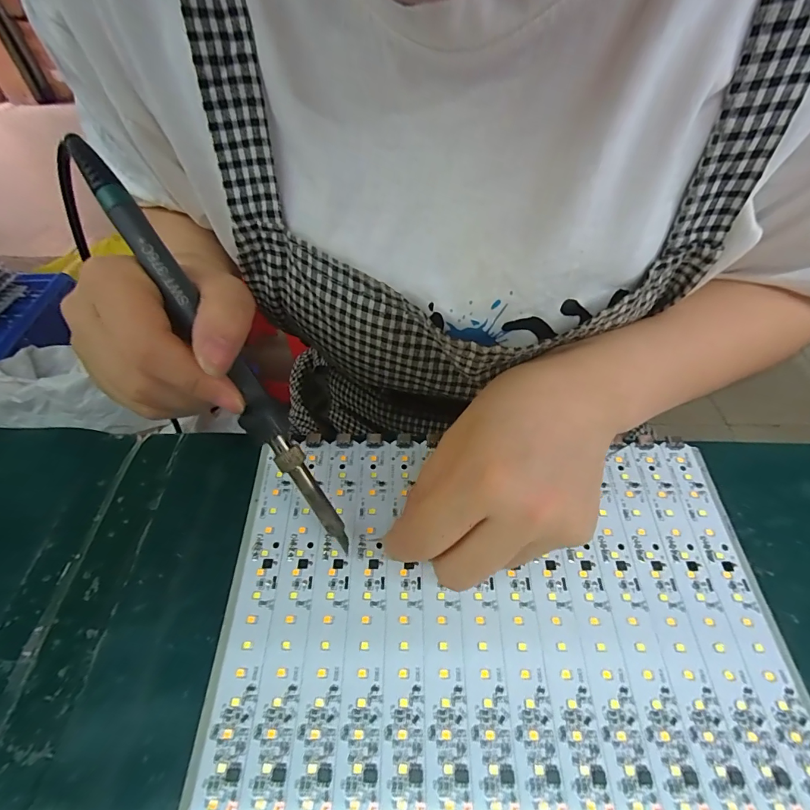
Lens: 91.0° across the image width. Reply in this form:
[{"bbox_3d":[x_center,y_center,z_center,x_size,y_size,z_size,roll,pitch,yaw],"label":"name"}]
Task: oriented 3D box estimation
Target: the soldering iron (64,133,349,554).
[{"bbox_3d":[-0.078,-0.016,0.173,0.017,0.023,0.200,-36,101,-25],"label":"soldering iron"}]

